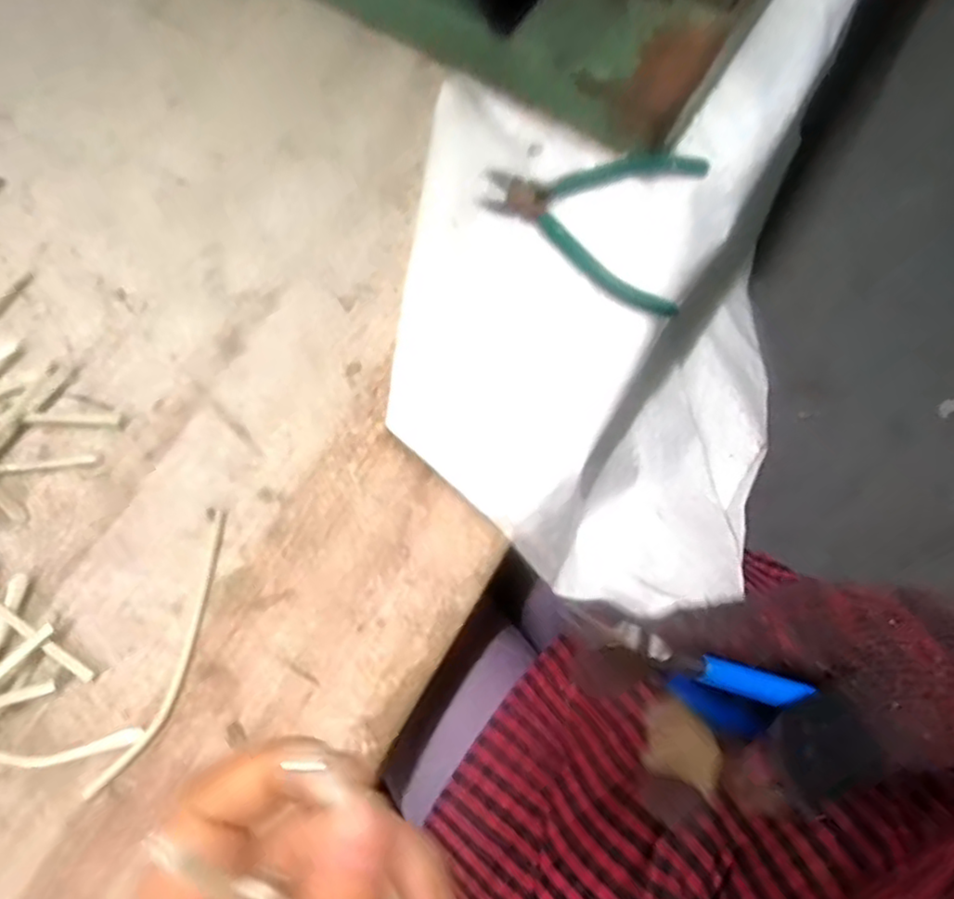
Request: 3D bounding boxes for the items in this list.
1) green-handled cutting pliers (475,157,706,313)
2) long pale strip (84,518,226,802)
[{"bbox_3d":[0.062,-0.132,0.375,0.115,0.011,0.098,14,73,4],"label":"green-handled cutting pliers"},{"bbox_3d":[-0.144,0.096,0.323,0.019,0.005,0.135,17,73,5],"label":"long pale strip"}]

